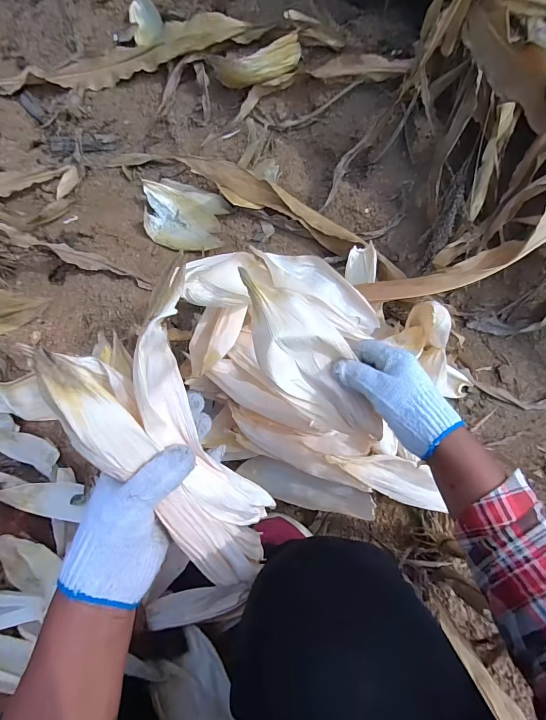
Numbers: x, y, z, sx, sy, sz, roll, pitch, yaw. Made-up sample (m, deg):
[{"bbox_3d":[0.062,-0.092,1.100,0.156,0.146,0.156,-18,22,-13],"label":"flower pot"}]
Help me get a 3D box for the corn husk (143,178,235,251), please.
[{"bbox_3d":[-0.187,-0.317,0.784,0.195,0.043,0.163,18,75,7],"label":"corn husk"}]

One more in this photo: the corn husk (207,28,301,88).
[{"bbox_3d":[-0.026,-0.610,0.759,0.202,0.083,0.056,-24,74,-5],"label":"corn husk"}]

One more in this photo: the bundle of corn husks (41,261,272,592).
[{"bbox_3d":[-0.066,0.069,0.277,0.103,0.045,0.242,-25,114,-7],"label":"bundle of corn husks"}]

